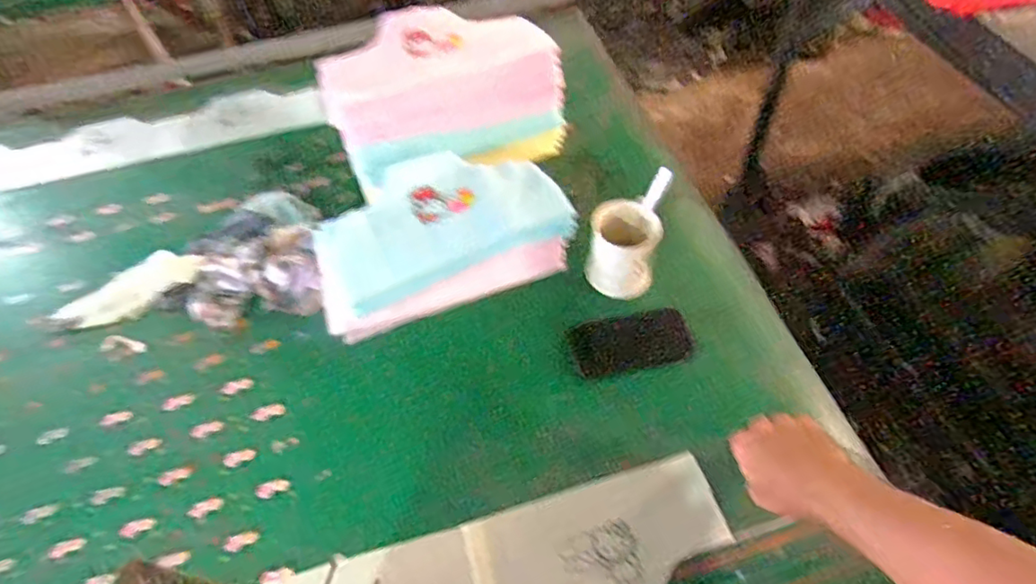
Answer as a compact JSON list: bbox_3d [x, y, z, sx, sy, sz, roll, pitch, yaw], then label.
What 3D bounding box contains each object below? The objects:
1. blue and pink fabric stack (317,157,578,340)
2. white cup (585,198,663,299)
[{"bbox_3d":[-0.106,-0.072,0.825,0.359,0.124,0.154,-20,57,-10],"label":"blue and pink fabric stack"},{"bbox_3d":[0.144,-0.060,0.808,0.087,0.106,0.086,-2,56,3],"label":"white cup"}]

